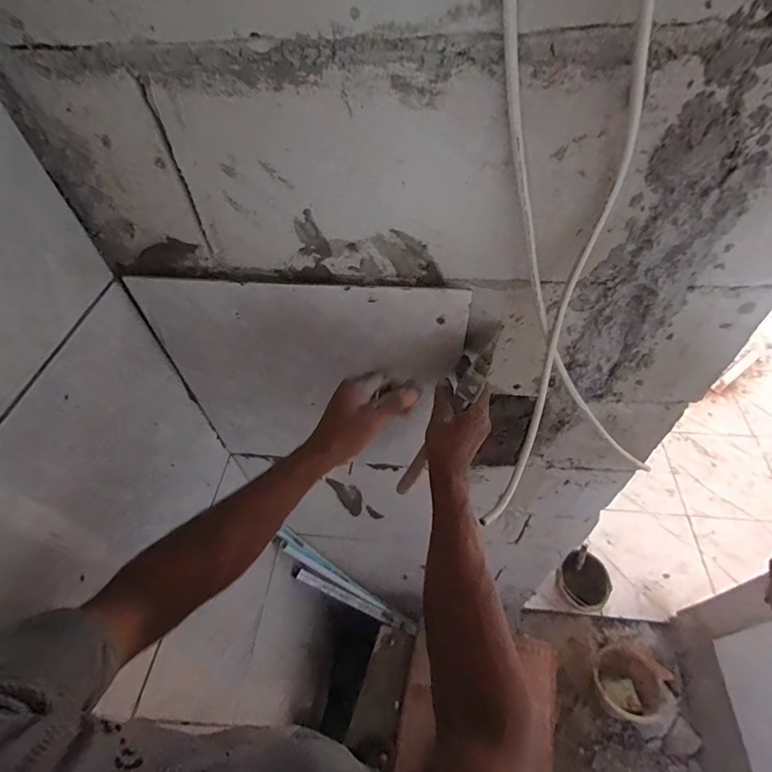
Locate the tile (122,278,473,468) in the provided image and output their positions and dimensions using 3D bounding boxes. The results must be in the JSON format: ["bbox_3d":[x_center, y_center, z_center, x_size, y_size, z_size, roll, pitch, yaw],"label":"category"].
[{"bbox_3d":[-0.101,0.002,0.604,0.388,0.333,0.012,4,47,5],"label":"tile"}]

